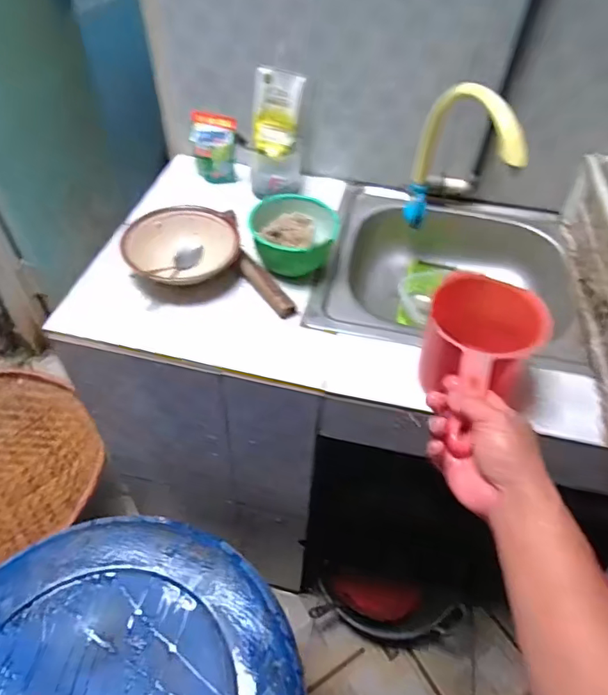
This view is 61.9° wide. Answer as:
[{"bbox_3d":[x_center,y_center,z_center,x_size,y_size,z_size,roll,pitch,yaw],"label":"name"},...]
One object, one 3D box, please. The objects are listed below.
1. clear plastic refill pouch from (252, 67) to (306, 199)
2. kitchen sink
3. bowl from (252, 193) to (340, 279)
[{"bbox_3d":[-0.048,-0.367,0.879,0.090,0.203,0.054,5,25,1],"label":"clear plastic refill pouch"},{"bbox_3d":[0.240,-0.086,0.896,0.418,0.165,0.389,10,50,6],"label":"kitchen sink"},{"bbox_3d":[-0.016,-0.176,0.810,0.132,0.088,0.142,1,50,-2],"label":"bowl"}]

